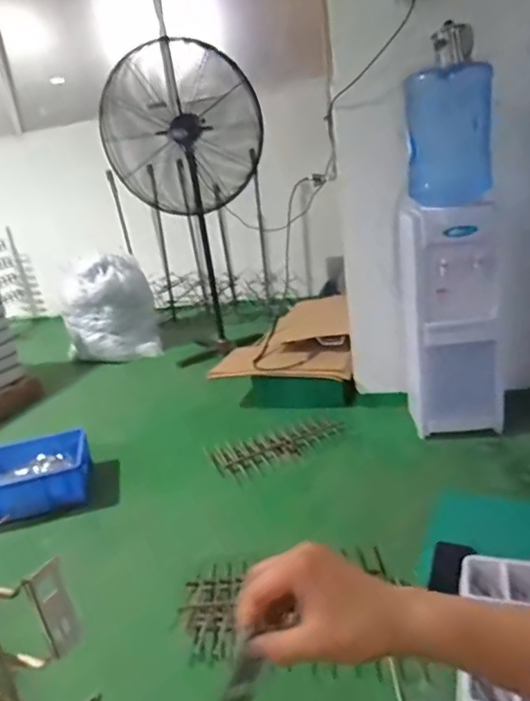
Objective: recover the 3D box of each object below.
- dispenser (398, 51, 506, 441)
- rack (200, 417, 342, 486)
[{"bbox_3d":[0.595,-0.286,1.714,0.313,1.110,0.282,0,20,22],"label":"dispenser"},{"bbox_3d":[0.048,0.336,1.861,0.470,0.050,0.209,-15,20,-20],"label":"rack"}]

